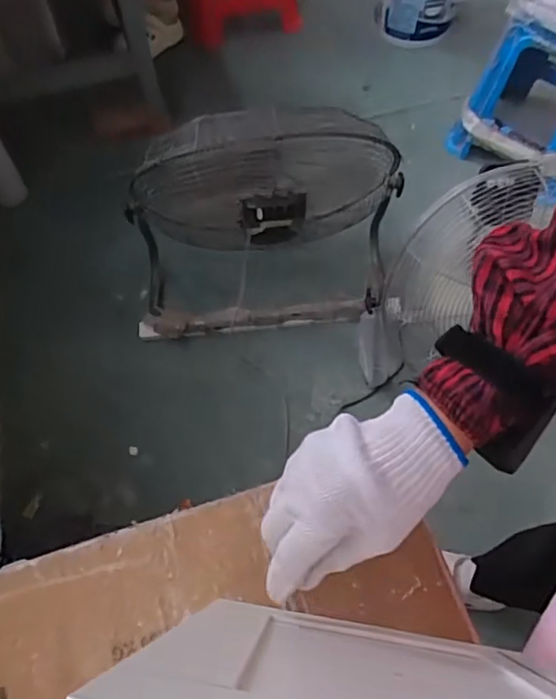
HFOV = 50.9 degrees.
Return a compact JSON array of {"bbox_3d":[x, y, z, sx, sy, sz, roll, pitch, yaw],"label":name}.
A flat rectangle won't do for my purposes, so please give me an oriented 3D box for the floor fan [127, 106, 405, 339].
[{"bbox_3d":[-0.017,-0.265,1.244,0.590,0.536,0.225,-3,62,-1],"label":"floor fan"}]

